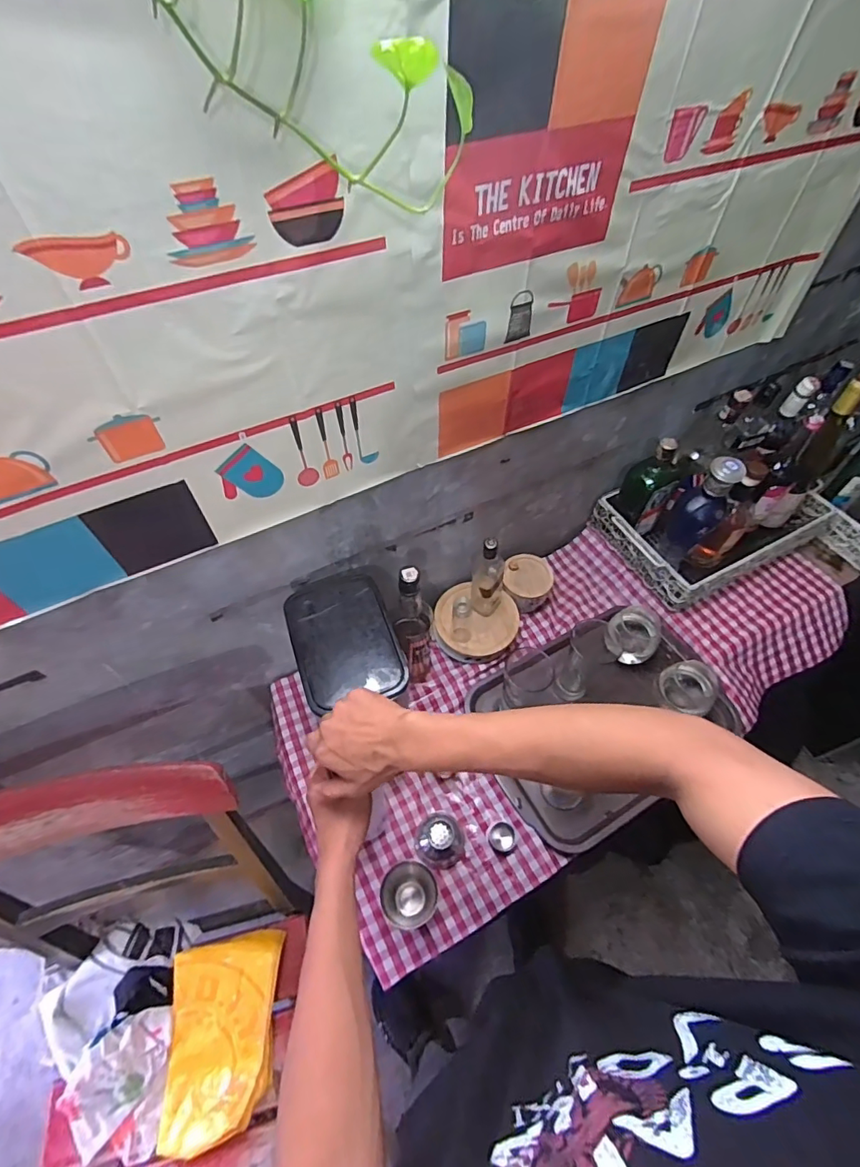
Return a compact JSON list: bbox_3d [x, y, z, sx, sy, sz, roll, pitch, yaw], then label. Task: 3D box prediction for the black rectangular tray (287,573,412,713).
[{"bbox_3d":[-0.117,0.076,0.676,0.133,0.034,0.186,-16,57,-12],"label":"black rectangular tray"}]

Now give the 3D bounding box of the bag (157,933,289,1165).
[{"bbox_3d":[-0.331,0.725,0.794,0.172,0.053,0.256,-4,55,-4],"label":"bag"}]

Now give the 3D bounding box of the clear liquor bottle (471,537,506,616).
[{"bbox_3d":[0.102,-0.012,0.853,0.056,0.187,0.060,12,55,7],"label":"clear liquor bottle"}]

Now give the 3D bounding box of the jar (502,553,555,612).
[{"bbox_3d":[0.188,0.004,0.970,0.092,0.078,0.094,1,55,-1],"label":"jar"}]

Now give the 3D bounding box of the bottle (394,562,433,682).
[{"bbox_3d":[-0.024,0.078,0.794,0.058,0.291,0.072,0,55,-1],"label":"bottle"}]

